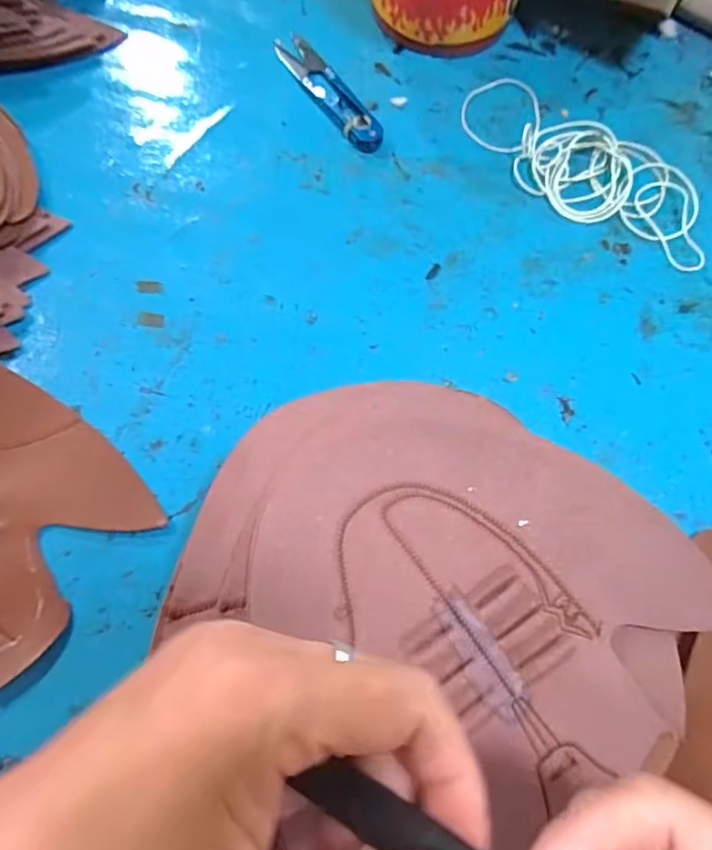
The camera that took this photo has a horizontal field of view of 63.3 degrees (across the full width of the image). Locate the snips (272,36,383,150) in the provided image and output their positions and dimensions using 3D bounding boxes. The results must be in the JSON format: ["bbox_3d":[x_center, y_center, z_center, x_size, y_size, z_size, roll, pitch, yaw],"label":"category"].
[{"bbox_3d":[-0.017,-0.215,0.368,0.024,0.008,0.106,-31,75,-12],"label":"snips"}]

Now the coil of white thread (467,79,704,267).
[{"bbox_3d":[0.141,-0.161,0.357,0.170,0.009,0.072,35,73,9],"label":"coil of white thread"}]

